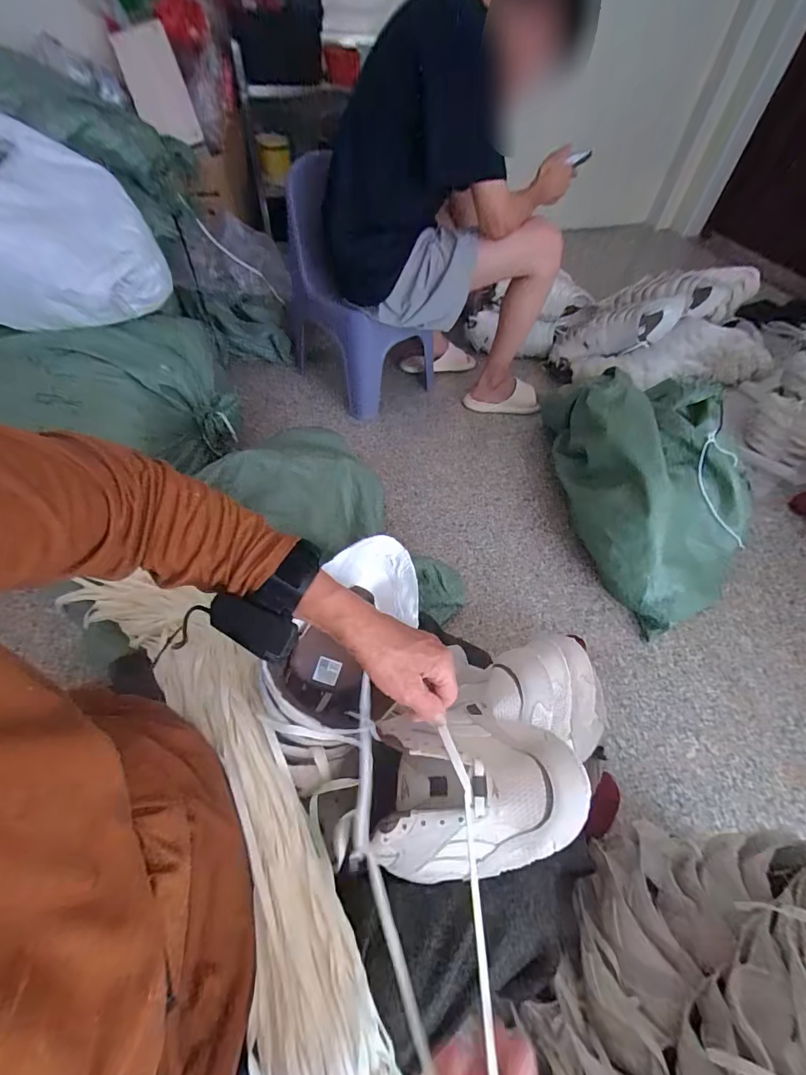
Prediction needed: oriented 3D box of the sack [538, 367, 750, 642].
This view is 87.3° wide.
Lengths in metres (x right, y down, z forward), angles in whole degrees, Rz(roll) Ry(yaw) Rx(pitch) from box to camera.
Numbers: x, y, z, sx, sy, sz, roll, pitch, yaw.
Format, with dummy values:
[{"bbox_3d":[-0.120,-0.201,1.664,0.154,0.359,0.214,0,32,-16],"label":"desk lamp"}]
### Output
[{"bbox_3d":[0.644,-0.146,1.077,0.380,0.304,0.666,0,54,-2],"label":"sack"}]

